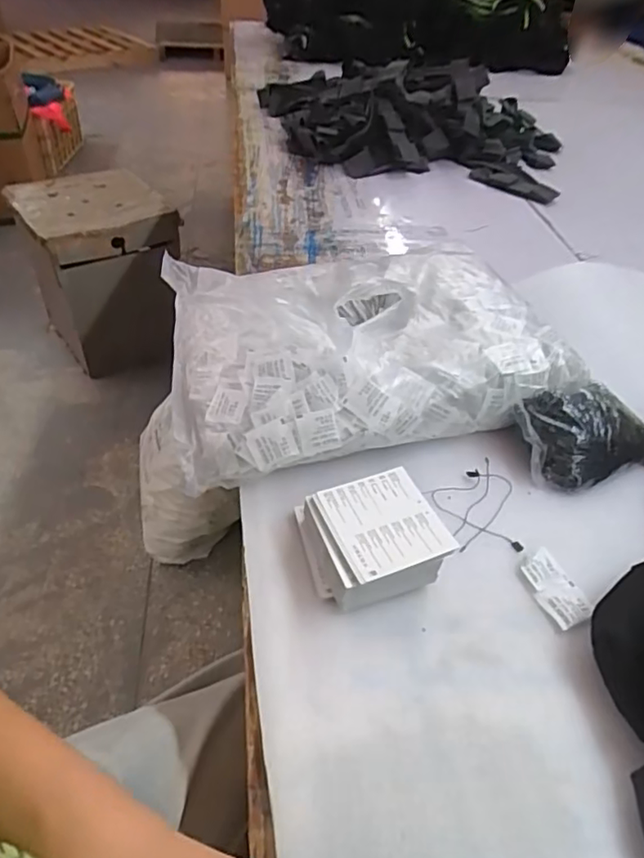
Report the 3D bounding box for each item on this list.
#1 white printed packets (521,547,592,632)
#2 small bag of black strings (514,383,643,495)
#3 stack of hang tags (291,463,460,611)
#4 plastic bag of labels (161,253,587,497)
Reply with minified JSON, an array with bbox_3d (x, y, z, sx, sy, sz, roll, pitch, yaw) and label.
[{"bbox_3d":[0.208,0.141,0.522,0.039,0.009,0.075,-14,46,-17],"label":"white printed packets"},{"bbox_3d":[0.278,0.004,0.618,0.130,0.066,0.094,-12,46,-15],"label":"small bag of black strings"},{"bbox_3d":[0.044,0.098,0.524,0.116,0.055,0.113,-10,45,-13],"label":"stack of hang tags"},{"bbox_3d":[0.039,-0.108,0.712,0.439,0.103,0.339,-9,45,-11],"label":"plastic bag of labels"}]

